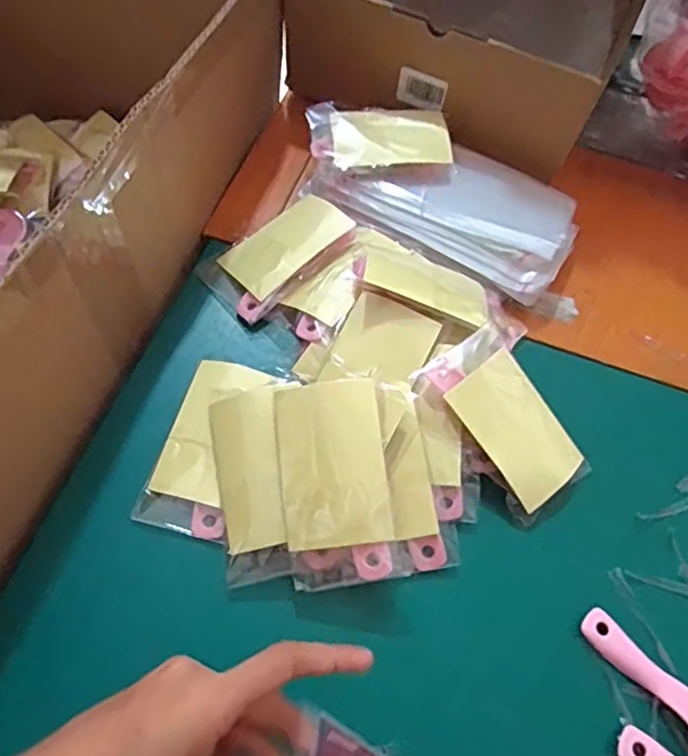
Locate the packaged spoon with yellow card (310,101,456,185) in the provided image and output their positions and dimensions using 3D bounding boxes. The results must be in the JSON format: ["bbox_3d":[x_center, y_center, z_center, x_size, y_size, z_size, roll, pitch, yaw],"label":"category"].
[{"bbox_3d":[0.030,-0.190,0.484,0.112,0.017,0.067,1,64,-6],"label":"packaged spoon with yellow card"}]

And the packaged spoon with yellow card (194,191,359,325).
[{"bbox_3d":[-0.045,-0.092,0.447,0.111,0.012,0.069,-43,61,-11],"label":"packaged spoon with yellow card"}]

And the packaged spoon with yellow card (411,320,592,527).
[{"bbox_3d":[0.103,0.029,0.385,0.062,0.013,0.116,-34,86,-9],"label":"packaged spoon with yellow card"}]

